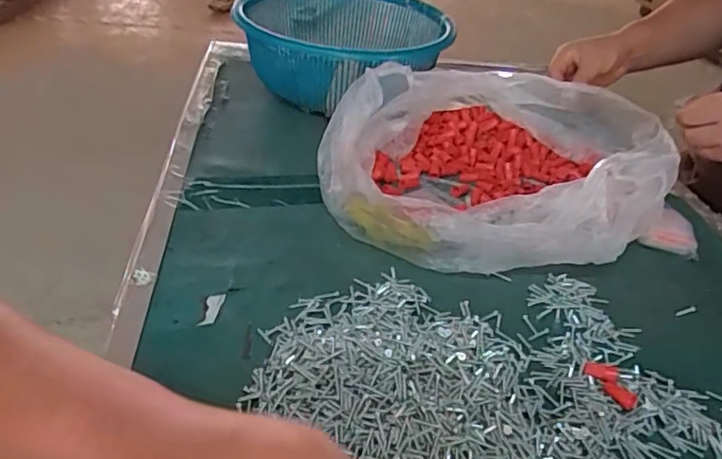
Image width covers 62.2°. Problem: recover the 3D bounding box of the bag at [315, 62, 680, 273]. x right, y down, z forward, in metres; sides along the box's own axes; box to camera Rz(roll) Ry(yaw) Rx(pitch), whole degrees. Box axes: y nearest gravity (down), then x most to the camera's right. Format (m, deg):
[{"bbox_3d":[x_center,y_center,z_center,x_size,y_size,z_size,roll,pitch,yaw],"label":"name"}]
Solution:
[{"bbox_3d":[0.141,-0.069,0.626,0.340,0.091,0.321,22,37,20],"label":"bag"}]

